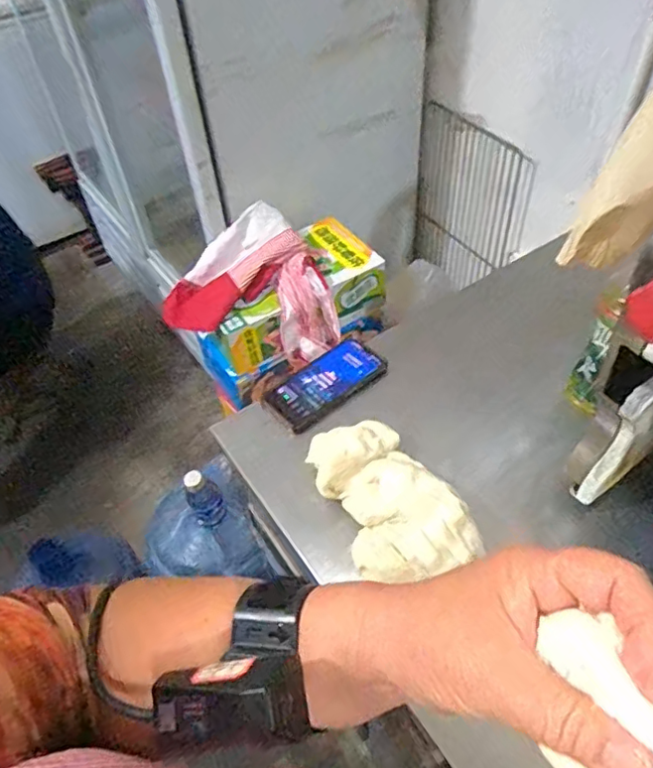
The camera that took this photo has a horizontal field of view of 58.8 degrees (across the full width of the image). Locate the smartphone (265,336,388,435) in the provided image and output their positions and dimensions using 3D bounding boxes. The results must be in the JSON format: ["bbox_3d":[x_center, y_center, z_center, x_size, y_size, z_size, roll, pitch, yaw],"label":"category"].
[{"bbox_3d":[0.001,-0.002,0.776,0.160,0.018,0.077,-35,70,-21],"label":"smartphone"}]

